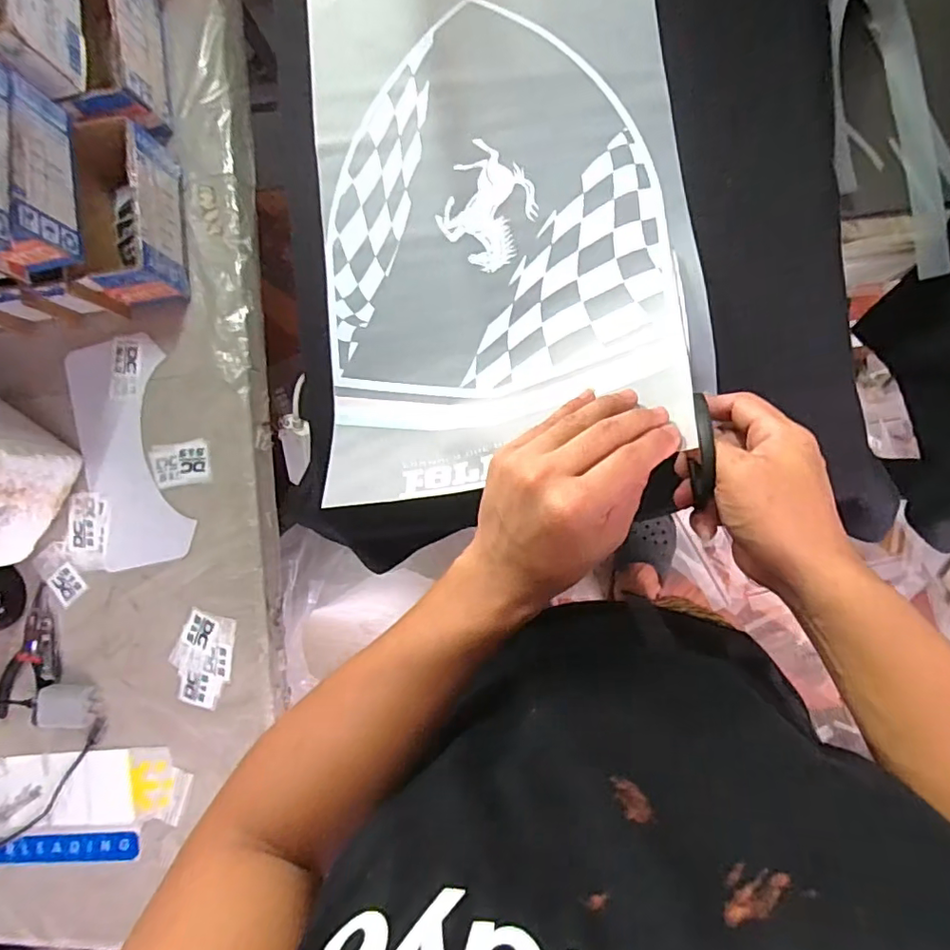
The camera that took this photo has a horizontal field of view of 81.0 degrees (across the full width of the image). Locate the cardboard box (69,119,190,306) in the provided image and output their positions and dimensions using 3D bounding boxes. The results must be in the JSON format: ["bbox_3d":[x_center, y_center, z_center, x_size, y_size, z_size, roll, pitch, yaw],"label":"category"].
[{"bbox_3d":[-0.360,-0.278,0.582,0.083,0.078,0.177,-3,87,8],"label":"cardboard box"}]

